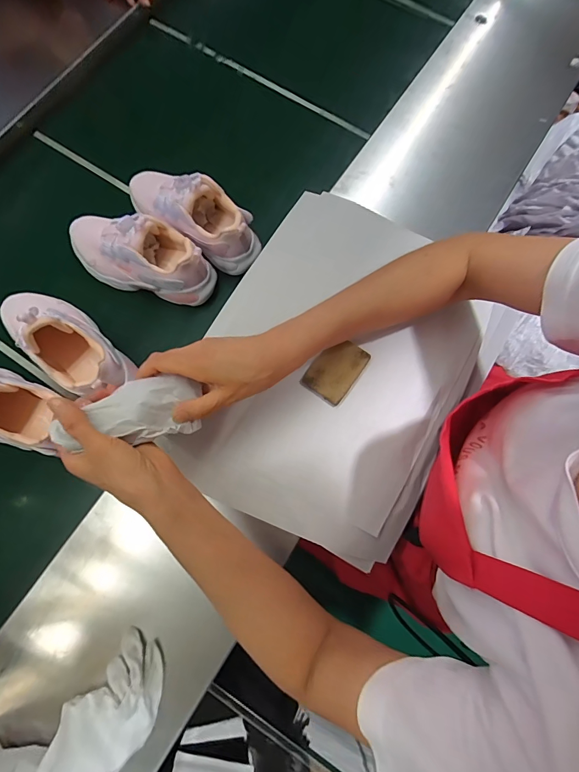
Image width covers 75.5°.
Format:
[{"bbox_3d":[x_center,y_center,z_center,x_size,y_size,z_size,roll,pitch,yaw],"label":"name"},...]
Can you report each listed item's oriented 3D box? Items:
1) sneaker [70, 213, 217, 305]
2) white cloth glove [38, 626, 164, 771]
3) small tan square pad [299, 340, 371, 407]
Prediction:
[{"bbox_3d":[-0.219,-0.189,0.530,0.223,0.103,0.080,16,76,3],"label":"sneaker"},{"bbox_3d":[-0.192,0.354,0.399,0.086,0.039,0.142,34,78,7],"label":"white cloth glove"},{"bbox_3d":[0.054,-0.018,0.439,0.052,0.014,0.075,36,78,8],"label":"small tan square pad"}]

